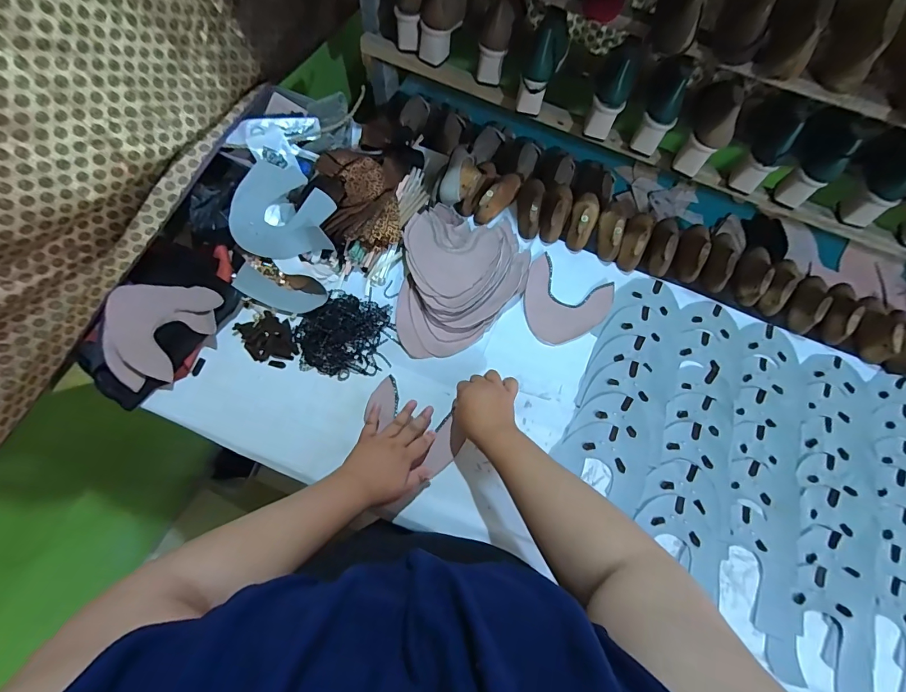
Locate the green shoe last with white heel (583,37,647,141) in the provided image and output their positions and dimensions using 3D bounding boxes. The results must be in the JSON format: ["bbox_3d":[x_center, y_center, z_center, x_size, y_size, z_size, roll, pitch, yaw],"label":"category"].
[{"bbox_3d":[0.278,-0.440,0.700,0.061,0.148,0.050,22,41,5],"label":"green shoe last with white heel"}]

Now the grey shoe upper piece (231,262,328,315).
[{"bbox_3d":[-0.302,-0.096,0.704,0.155,0.027,0.055,15,70,3],"label":"grey shoe upper piece"}]

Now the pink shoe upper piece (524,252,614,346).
[{"bbox_3d":[0.203,-0.076,0.750,0.157,0.011,0.162,27,72,7],"label":"pink shoe upper piece"}]

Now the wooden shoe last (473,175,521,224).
[{"bbox_3d":[0.093,-0.302,0.797,0.048,0.050,0.140,31,71,8],"label":"wooden shoe last"}]

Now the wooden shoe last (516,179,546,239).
[{"bbox_3d":[0.155,-0.288,0.797,0.051,0.048,0.142,13,70,2],"label":"wooden shoe last"}]

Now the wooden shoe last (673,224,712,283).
[{"bbox_3d":[0.469,-0.194,0.783,0.048,0.055,0.142,23,70,6],"label":"wooden shoe last"}]

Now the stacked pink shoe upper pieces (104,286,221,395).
[{"bbox_3d":[-0.489,-0.037,0.668,0.159,0.046,0.190,36,72,10],"label":"stacked pink shoe upper pieces"}]

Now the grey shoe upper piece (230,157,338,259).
[{"bbox_3d":[-0.294,-0.250,0.735,0.159,0.070,0.178,6,70,-1],"label":"grey shoe upper piece"}]

